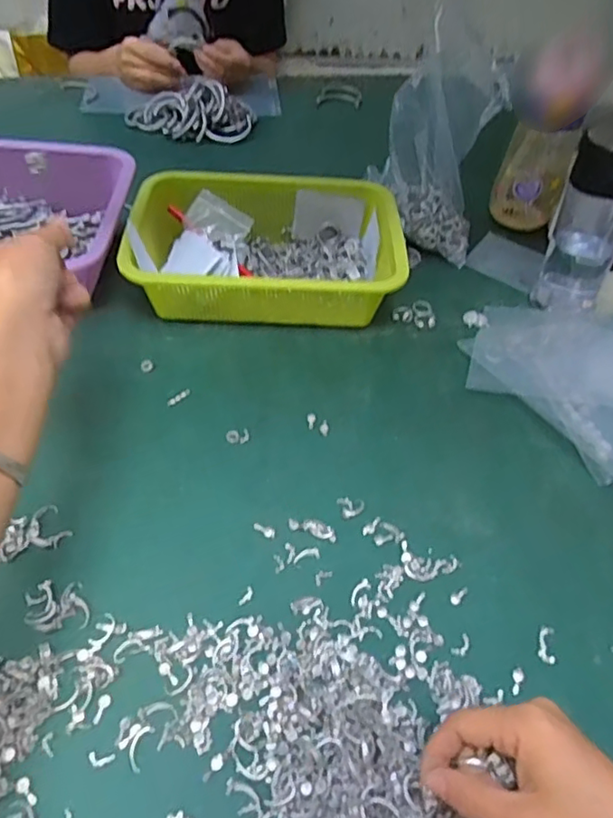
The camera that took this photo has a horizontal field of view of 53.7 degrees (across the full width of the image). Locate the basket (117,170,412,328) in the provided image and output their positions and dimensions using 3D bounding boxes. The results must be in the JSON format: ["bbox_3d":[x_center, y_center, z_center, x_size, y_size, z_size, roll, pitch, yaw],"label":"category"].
[{"bbox_3d":[-0.041,-0.167,0.631,0.264,0.076,0.176,2,49,-4],"label":"basket"}]

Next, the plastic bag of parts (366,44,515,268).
[{"bbox_3d":[0.152,-0.280,0.697,0.124,0.159,0.161,3,49,-2],"label":"plastic bag of parts"}]

